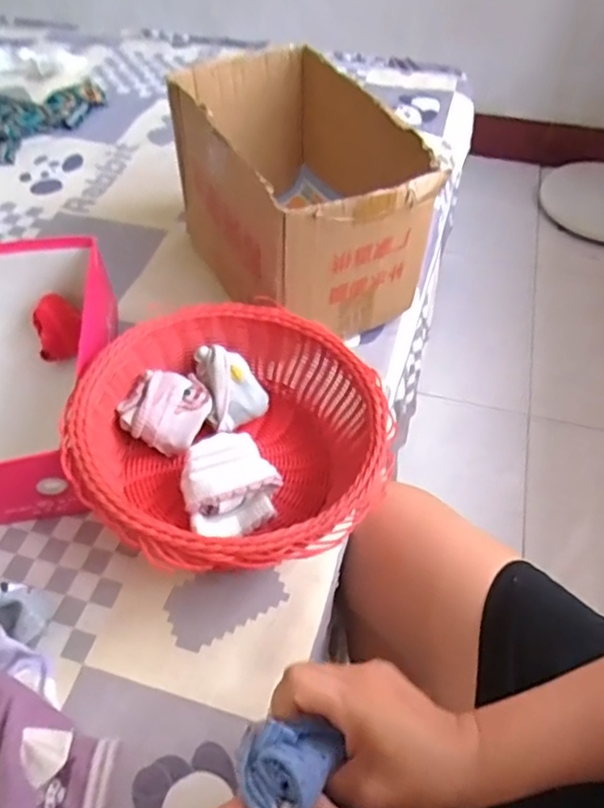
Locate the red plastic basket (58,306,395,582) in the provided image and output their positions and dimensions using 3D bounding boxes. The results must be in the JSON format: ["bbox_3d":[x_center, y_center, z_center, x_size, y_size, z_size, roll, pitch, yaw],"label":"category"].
[{"bbox_3d":[-0.060,0.037,0.583,0.276,0.114,0.270,0,50,0],"label":"red plastic basket"}]

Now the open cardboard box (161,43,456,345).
[{"bbox_3d":[-0.008,-0.242,0.747,0.202,0.206,0.324,-20,53,-16],"label":"open cardboard box"}]

